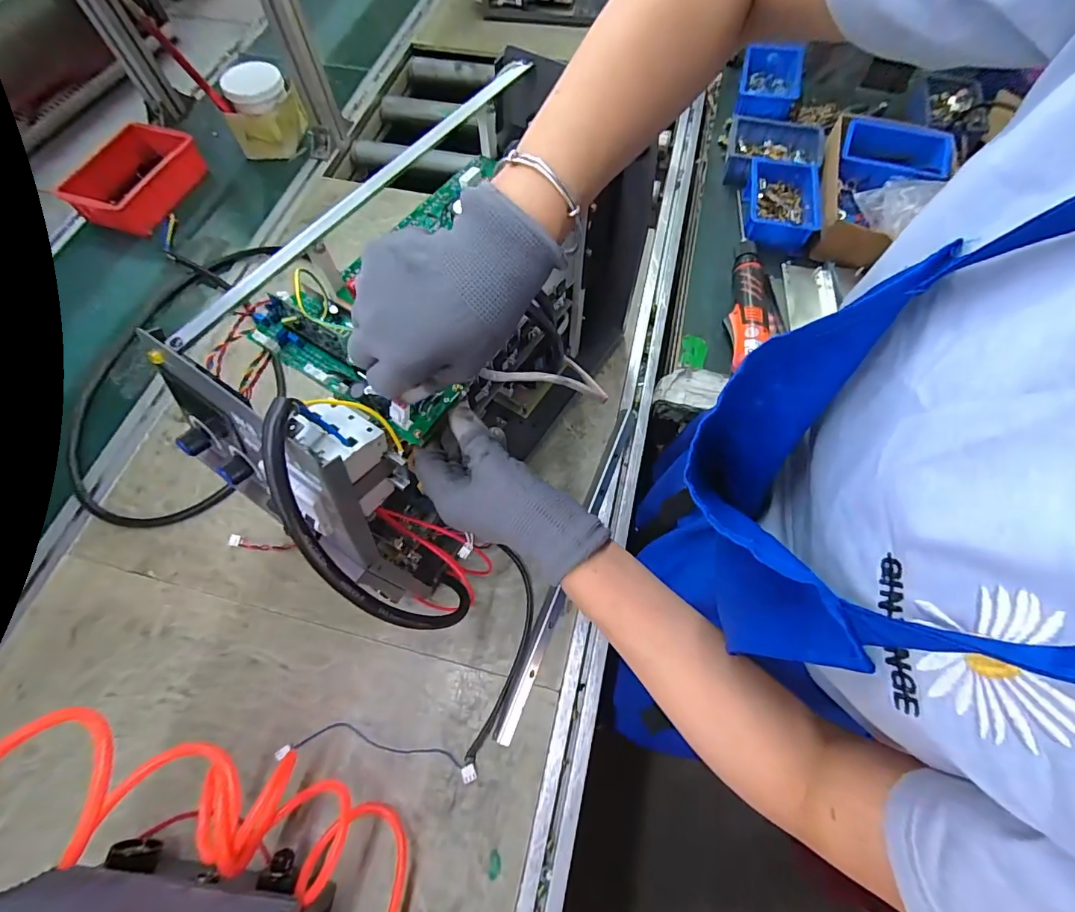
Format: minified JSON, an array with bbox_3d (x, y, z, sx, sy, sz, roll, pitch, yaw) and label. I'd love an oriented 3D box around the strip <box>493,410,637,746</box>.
[{"bbox_3d":[0.043,0.115,0.554,0.021,0.009,0.409,21,67,10],"label":"strip"}]

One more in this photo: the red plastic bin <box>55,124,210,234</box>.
[{"bbox_3d":[-0.687,-0.474,0.812,0.166,0.059,0.209,27,68,13],"label":"red plastic bin"}]

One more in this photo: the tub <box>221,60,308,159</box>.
[{"bbox_3d":[-0.483,-0.611,0.844,0.121,0.116,0.089,-10,65,-4],"label":"tub"}]

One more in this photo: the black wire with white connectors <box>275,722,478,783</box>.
[{"bbox_3d":[-0.157,0.292,0.470,0.197,0.011,0.035,5,65,3],"label":"black wire with white connectors"}]

